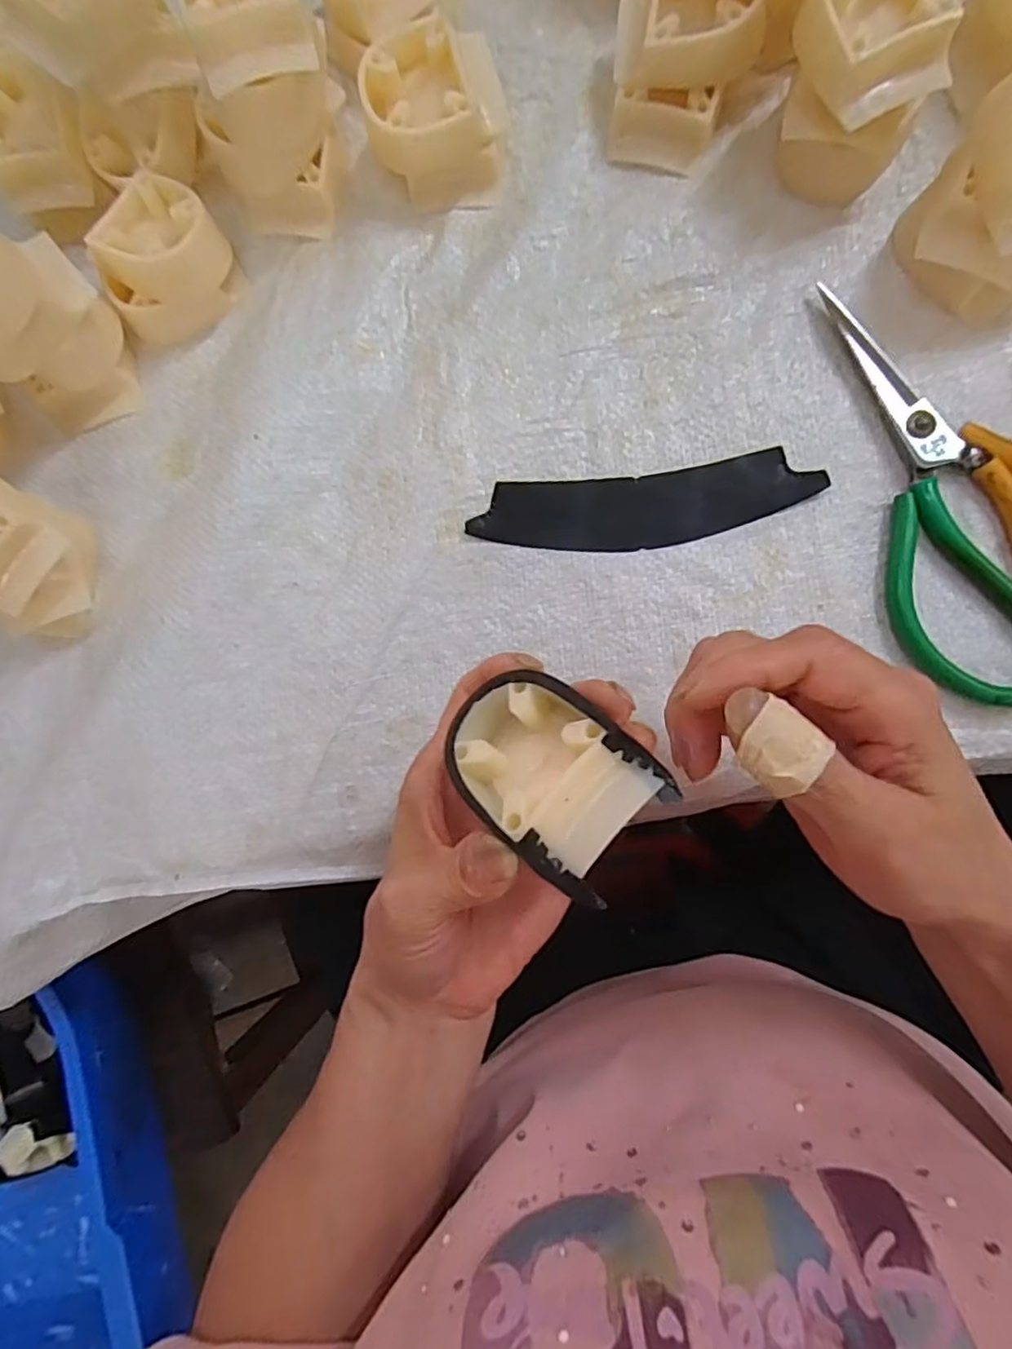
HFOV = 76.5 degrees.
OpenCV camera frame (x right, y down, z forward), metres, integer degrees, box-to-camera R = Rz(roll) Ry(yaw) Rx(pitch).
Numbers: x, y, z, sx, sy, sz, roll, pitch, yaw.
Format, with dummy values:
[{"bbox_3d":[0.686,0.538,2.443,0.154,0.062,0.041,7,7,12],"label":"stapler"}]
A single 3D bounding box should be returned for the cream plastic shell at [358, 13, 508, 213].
[{"bbox_3d":[-0.031,-0.255,0.296,0.060,0.041,0.052,-10,84,5],"label":"cream plastic shell"}]

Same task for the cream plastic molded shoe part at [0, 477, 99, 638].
[{"bbox_3d":[-0.225,-0.053,0.287,0.054,0.065,0.060,20,88,7],"label":"cream plastic molded shoe part"}]

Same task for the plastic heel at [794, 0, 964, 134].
[{"bbox_3d":[0.143,-0.252,0.249,0.047,0.025,0.053,-25,84,4],"label":"plastic heel"}]

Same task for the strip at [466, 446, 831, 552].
[{"bbox_3d":[0.062,-0.077,0.293,0.151,0.005,0.035,-6,85,5],"label":"strip"}]

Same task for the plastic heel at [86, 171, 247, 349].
[{"bbox_3d":[-0.165,-0.197,0.305,0.060,0.036,0.049,-45,82,1],"label":"plastic heel"}]

